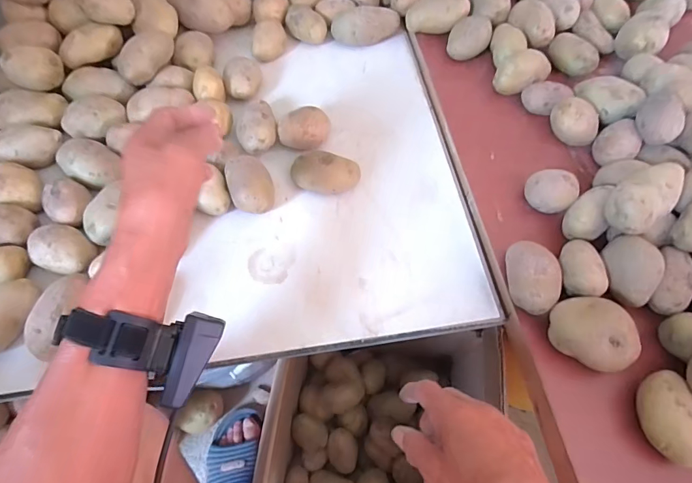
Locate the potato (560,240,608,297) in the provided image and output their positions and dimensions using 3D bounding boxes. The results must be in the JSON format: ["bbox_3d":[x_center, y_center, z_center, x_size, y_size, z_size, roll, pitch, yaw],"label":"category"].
[{"bbox_3d":[0.254,0.024,0.443,0.046,0.029,0.070,17,56,10],"label":"potato"}]

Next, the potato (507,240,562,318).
[{"bbox_3d":[0.200,0.040,0.446,0.048,0.042,0.075,5,55,1],"label":"potato"}]

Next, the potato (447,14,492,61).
[{"bbox_3d":[0.182,-0.299,0.613,0.057,0.041,0.052,18,56,10],"label":"potato"}]

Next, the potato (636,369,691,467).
[{"bbox_3d":[0.298,0.164,0.387,0.044,0.043,0.078,-5,55,-6],"label":"potato"}]

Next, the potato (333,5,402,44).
[{"bbox_3d":[0.033,-0.332,0.639,0.103,0.042,0.042,-8,56,-8],"label":"potato"}]

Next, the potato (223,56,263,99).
[{"bbox_3d":[-0.143,-0.229,0.582,0.051,0.035,0.043,-11,56,-10],"label":"potato"}]

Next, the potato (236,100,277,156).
[{"bbox_3d":[-0.117,-0.149,0.544,0.049,0.034,0.076,-8,56,-8],"label":"potato"}]

